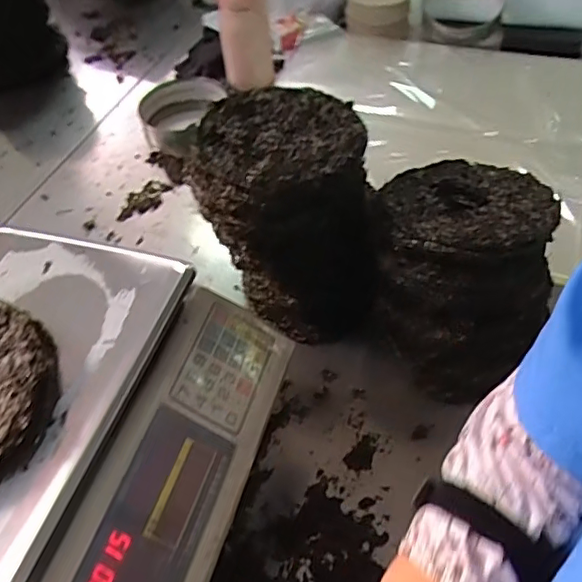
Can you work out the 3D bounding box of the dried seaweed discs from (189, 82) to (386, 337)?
[{"bbox_3d":[0.003,-0.084,0.775,0.222,0.317,0.182,3,52,7],"label":"dried seaweed discs"}]

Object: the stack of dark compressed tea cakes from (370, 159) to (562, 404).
[{"bbox_3d":[0.213,-0.032,0.726,0.212,0.234,0.232,17,55,17],"label":"stack of dark compressed tea cakes"}]

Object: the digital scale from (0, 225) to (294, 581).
[{"bbox_3d":[-0.202,0.116,0.494,0.322,0.107,0.342,11,53,14],"label":"digital scale"}]

